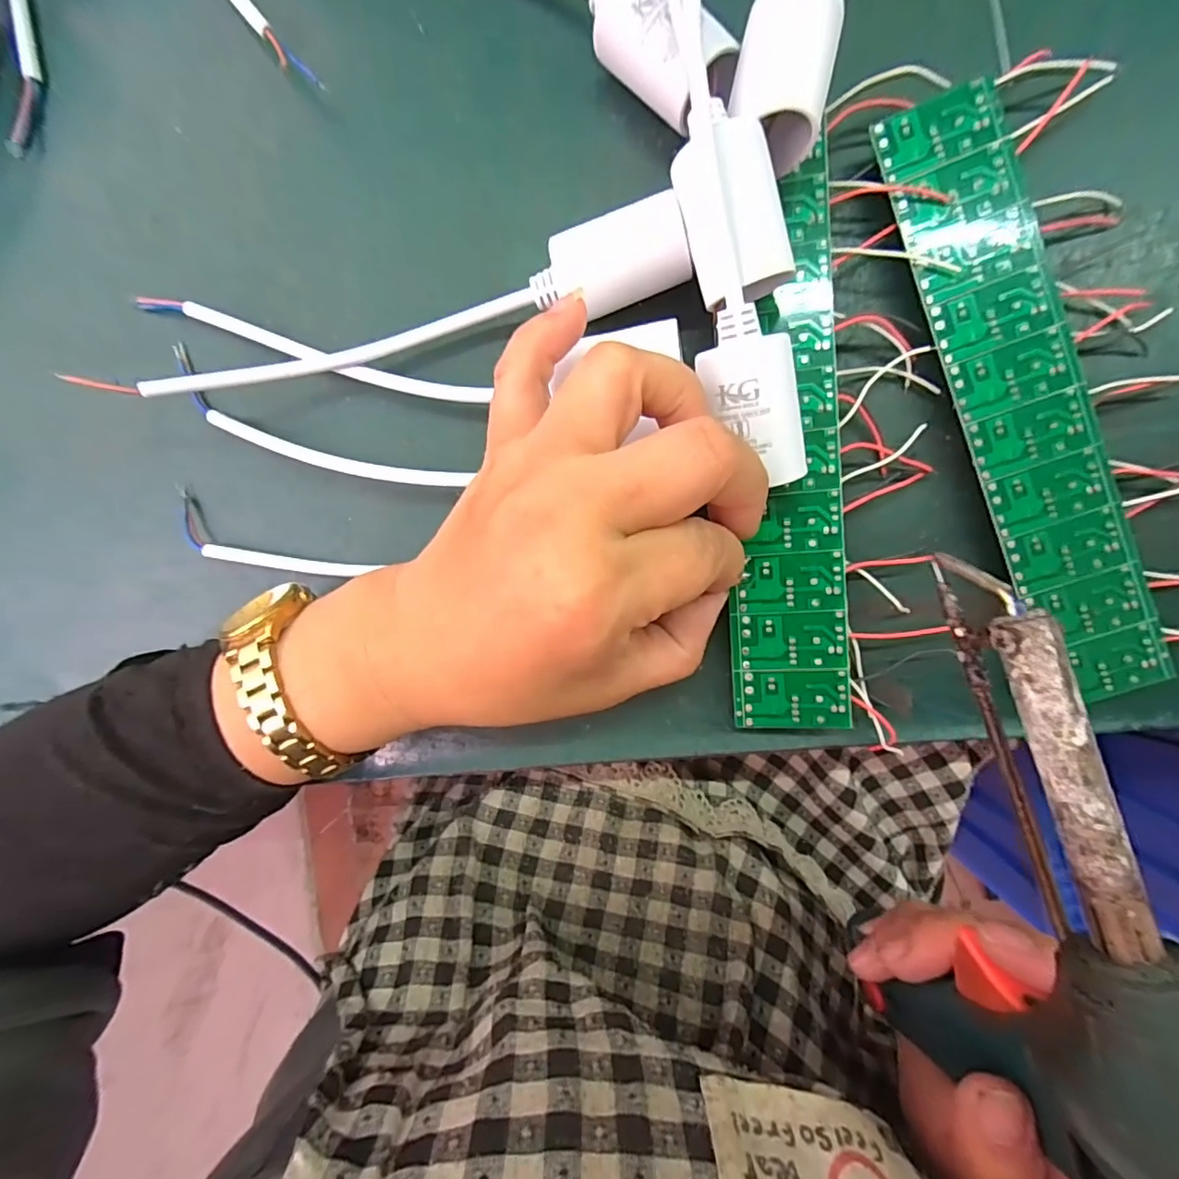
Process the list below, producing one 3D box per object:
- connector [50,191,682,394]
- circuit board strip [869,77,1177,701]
[{"bbox_3d":[-0.072,-0.089,0.189,0.207,0.018,0.026,-9,93,11],"label":"connector"},{"bbox_3d":[0.142,-0.061,0.186,0.037,0.014,0.196,-20,92,5],"label":"circuit board strip"}]

